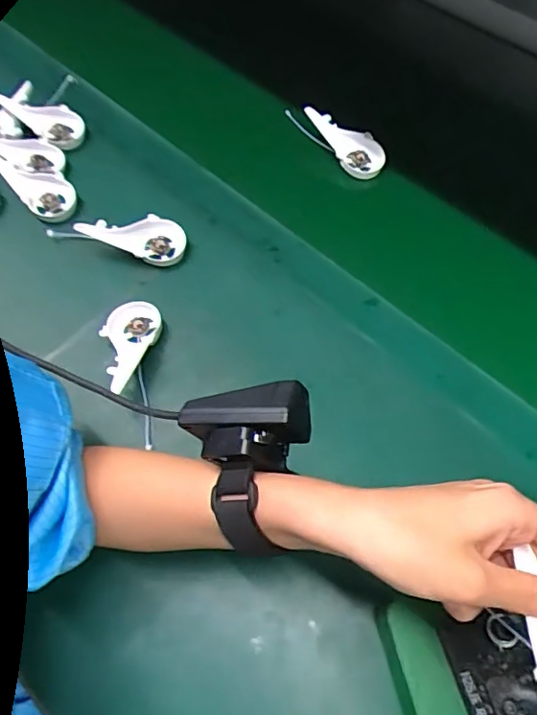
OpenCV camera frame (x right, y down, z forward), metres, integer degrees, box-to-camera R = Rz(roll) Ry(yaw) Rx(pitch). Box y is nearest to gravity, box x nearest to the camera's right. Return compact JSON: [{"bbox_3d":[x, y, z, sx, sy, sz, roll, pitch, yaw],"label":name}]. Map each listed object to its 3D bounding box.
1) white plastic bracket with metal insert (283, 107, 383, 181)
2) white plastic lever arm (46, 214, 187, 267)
[{"bbox_3d":[0.075,-0.239,0.609,0.121,0.031,0.040,37,66,17],"label":"white plastic bracket with metal insert"},{"bbox_3d":[-0.146,-0.122,0.542,0.137,0.030,0.046,15,62,7],"label":"white plastic lever arm"}]

